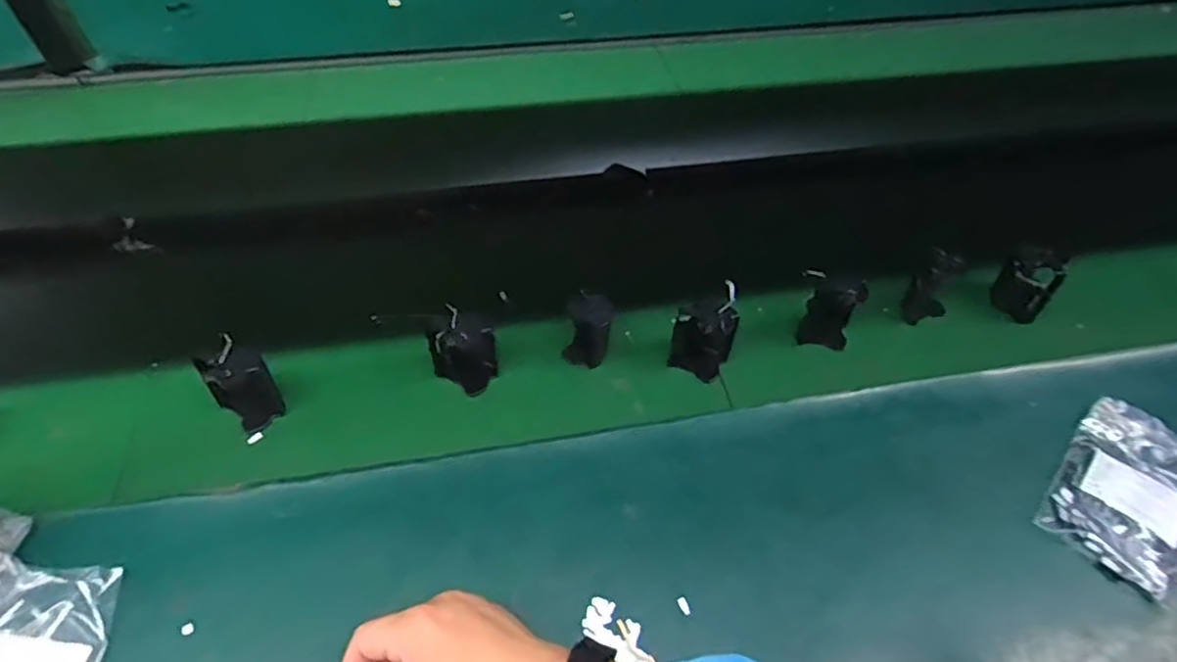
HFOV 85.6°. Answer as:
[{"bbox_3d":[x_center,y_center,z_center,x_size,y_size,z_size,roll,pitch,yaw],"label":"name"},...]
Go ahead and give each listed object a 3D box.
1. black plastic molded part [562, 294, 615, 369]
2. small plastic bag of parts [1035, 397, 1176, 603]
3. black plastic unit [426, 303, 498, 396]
[{"bbox_3d":[-0.004,0.001,0.569,0.051,0.066,0.044,6,52,4],"label":"black plastic molded part"},{"bbox_3d":[0.422,0.123,0.495,0.139,0.021,0.093,-37,61,-25],"label":"small plastic bag of parts"},{"bbox_3d":[-0.108,0.018,0.550,0.055,0.064,0.044,28,57,20],"label":"black plastic unit"}]

